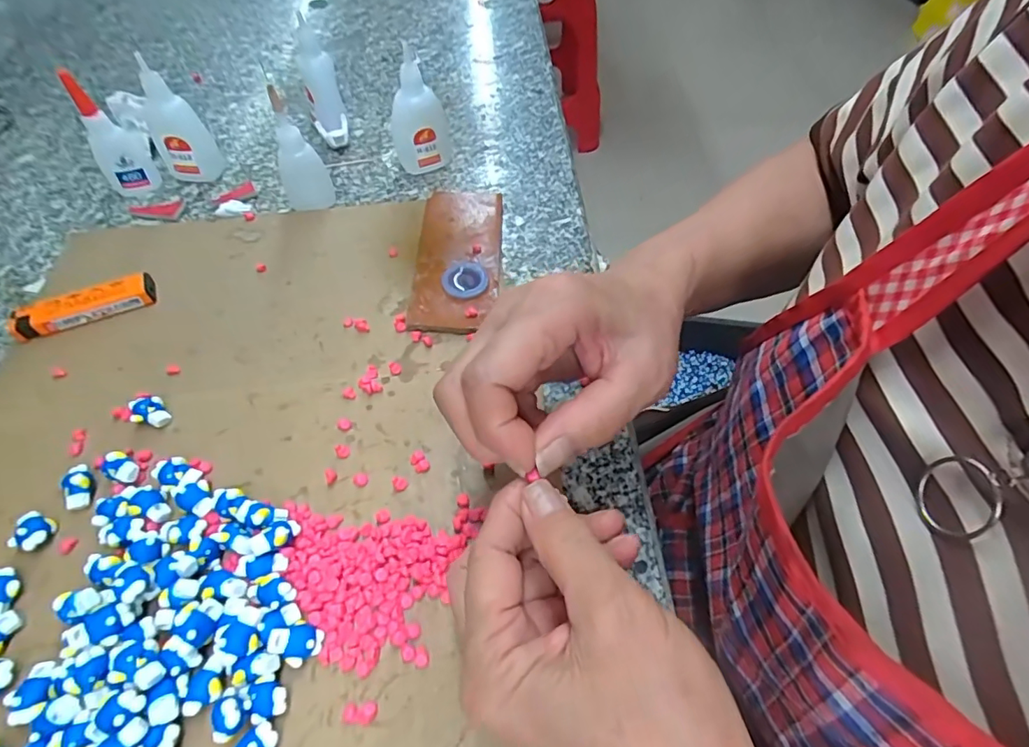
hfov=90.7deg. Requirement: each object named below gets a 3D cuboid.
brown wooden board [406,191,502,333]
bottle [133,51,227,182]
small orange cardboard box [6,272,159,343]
[{"bbox_3d":[-0.040,-0.085,0.361,0.056,0.015,0.137,0,56,1],"label":"brown wooden board"},{"bbox_3d":[-0.264,-0.193,0.395,0.040,0.085,0.023,-29,60,-17],"label":"bottle"},{"bbox_3d":[-0.279,-0.043,0.331,0.081,0.014,0.022,-21,58,-13],"label":"small orange cardboard box"}]

